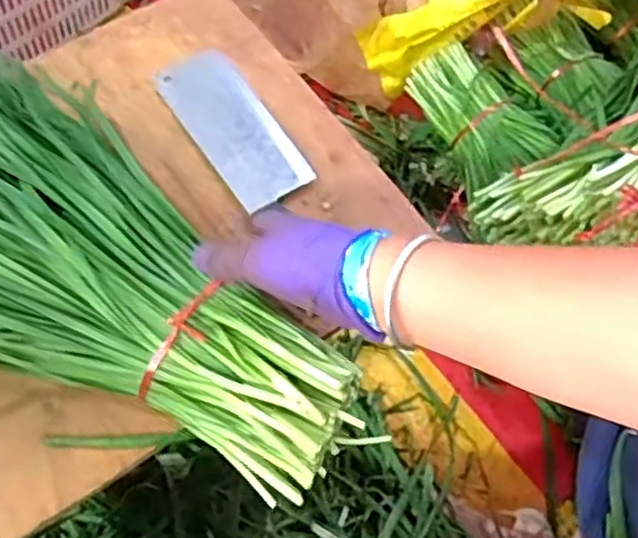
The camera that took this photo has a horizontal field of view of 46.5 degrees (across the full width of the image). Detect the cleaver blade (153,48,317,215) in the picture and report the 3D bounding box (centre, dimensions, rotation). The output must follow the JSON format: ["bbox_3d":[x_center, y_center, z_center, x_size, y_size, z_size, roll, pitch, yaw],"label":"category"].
[{"bbox_3d":[-0.076,-0.128,0.648,0.070,0.006,0.177,-29,65,-18],"label":"cleaver blade"}]

